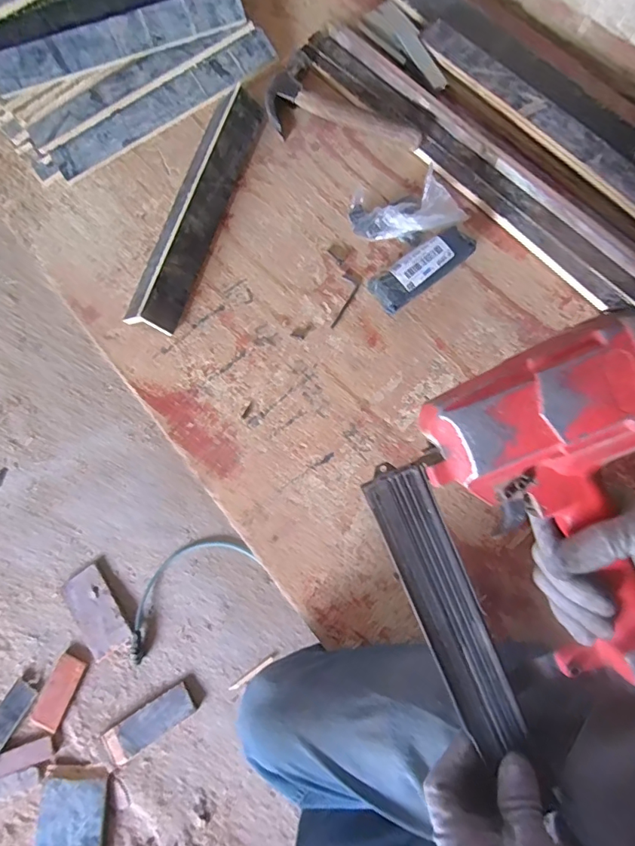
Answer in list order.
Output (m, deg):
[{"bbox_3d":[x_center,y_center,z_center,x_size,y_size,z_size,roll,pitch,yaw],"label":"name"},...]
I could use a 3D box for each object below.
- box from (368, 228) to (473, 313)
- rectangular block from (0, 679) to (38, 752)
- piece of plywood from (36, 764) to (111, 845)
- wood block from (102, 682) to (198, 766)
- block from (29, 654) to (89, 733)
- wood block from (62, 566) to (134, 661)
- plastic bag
[{"bbox_3d":[0.131,-0.197,0.598,0.138,0.045,0.057,-37,74,-6],"label":"box"},{"bbox_3d":[-0.754,0.725,1.098,0.064,0.013,0.204,28,77,9],"label":"rectangular block"},{"bbox_3d":[-0.557,0.906,1.049,0.155,0.024,0.218,0,74,2],"label":"piece of plywood"},{"bbox_3d":[-0.390,0.702,1.083,0.215,0.014,0.076,-32,76,-7],"label":"wood block"},{"bbox_3d":[-0.626,0.649,1.125,0.076,0.018,0.159,20,76,7],"label":"block"},{"bbox_3d":[-0.553,0.470,1.159,0.103,0.019,0.208,-34,76,-8],"label":"wood block"},{"bbox_3d":[0.116,-0.285,0.604,0.147,0.078,0.083,14,75,9],"label":"plastic bag"}]

